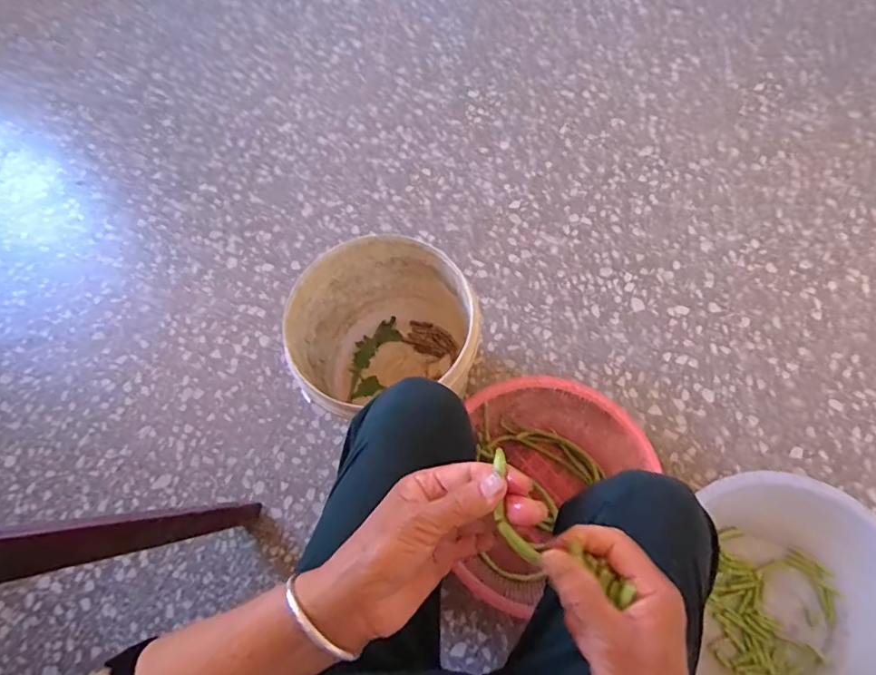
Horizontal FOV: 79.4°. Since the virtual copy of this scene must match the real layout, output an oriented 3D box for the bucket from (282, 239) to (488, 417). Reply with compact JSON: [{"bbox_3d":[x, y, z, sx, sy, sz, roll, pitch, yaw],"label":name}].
[{"bbox_3d":[-0.076,0.008,0.852,0.260,0.281,0.238,-2,67,4],"label":"bucket"}]

